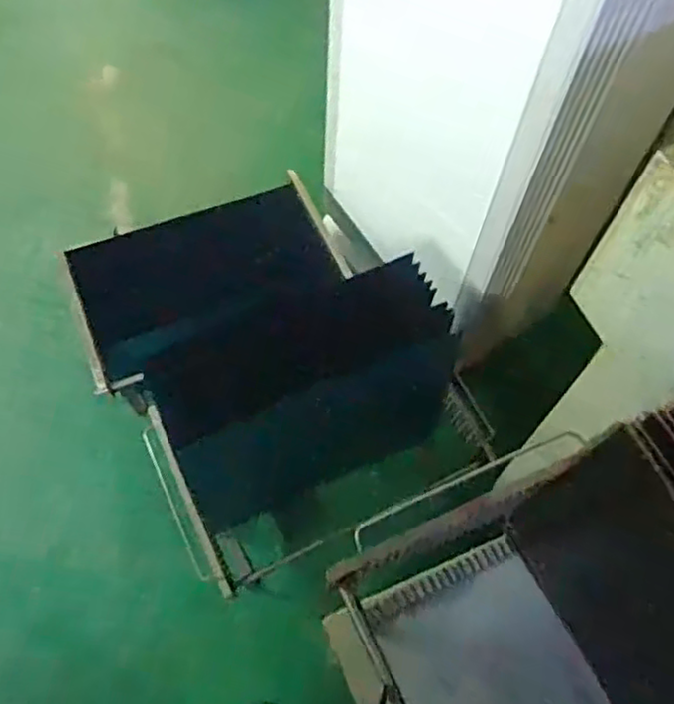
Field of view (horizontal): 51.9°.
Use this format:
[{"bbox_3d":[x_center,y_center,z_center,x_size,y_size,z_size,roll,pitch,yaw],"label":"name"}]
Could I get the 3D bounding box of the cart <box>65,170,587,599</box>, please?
[{"bbox_3d":[-0.164,-0.010,1.571,0.678,0.383,0.905,-29,68,-17],"label":"cart"}]

